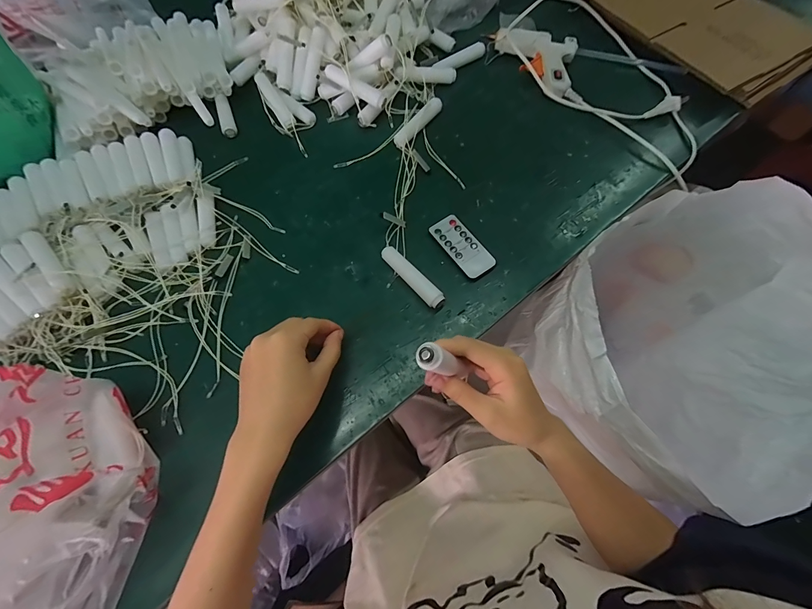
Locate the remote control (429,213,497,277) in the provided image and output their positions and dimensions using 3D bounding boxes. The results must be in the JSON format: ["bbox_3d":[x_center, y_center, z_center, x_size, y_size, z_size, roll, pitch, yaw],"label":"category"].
[{"bbox_3d":[0.064,-0.067,0.410,0.038,0.008,0.081,-32,70,-11],"label":"remote control"}]

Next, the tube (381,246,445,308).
[{"bbox_3d":[0.007,-0.032,0.396,0.020,0.017,0.091,-40,71,-14],"label":"tube"}]

